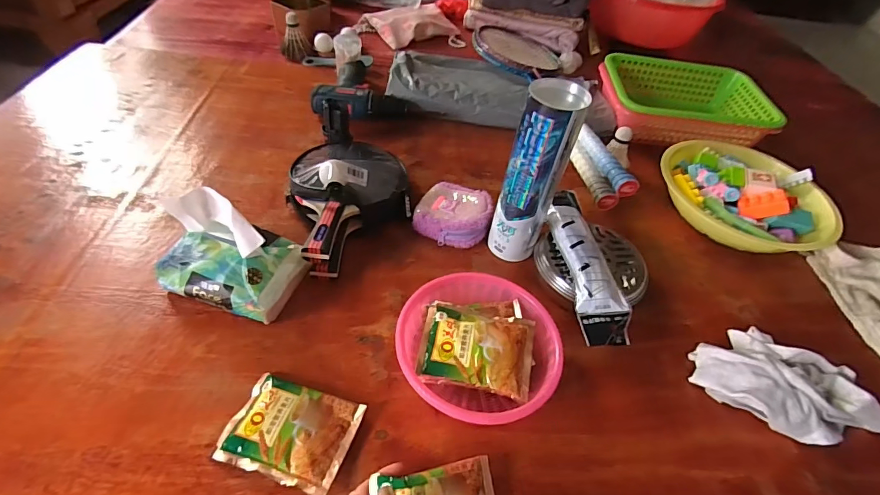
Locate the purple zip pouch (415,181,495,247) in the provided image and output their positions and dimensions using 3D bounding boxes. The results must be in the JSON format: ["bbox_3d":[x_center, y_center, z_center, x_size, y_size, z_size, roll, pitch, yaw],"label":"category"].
[{"bbox_3d":[0.021,-0.048,0.621,0.103,0.042,0.101,18,48,10],"label":"purple zip pouch"}]

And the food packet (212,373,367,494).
[{"bbox_3d":[-0.139,0.172,0.408,0.111,0.018,0.085,17,47,9],"label":"food packet"}]

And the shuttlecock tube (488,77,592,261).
[{"bbox_3d":[0.112,-0.082,0.525,0.065,0.220,0.059,27,50,17],"label":"shuttlecock tube"}]

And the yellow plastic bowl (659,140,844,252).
[{"bbox_3d":[0.468,-0.077,0.674,0.250,0.075,0.215,35,53,24],"label":"yellow plastic bowl"}]

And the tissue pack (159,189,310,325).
[{"bbox_3d":[-0.231,0.003,0.482,0.128,0.121,0.103,19,48,11],"label":"tissue pack"}]

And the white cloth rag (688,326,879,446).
[{"bbox_3d":[0.394,0.158,0.476,0.206,0.048,0.106,21,48,12],"label":"white cloth rag"}]

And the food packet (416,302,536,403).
[{"bbox_3d":[0.039,0.102,0.444,0.113,0.018,0.084,10,47,3],"label":"food packet"}]

